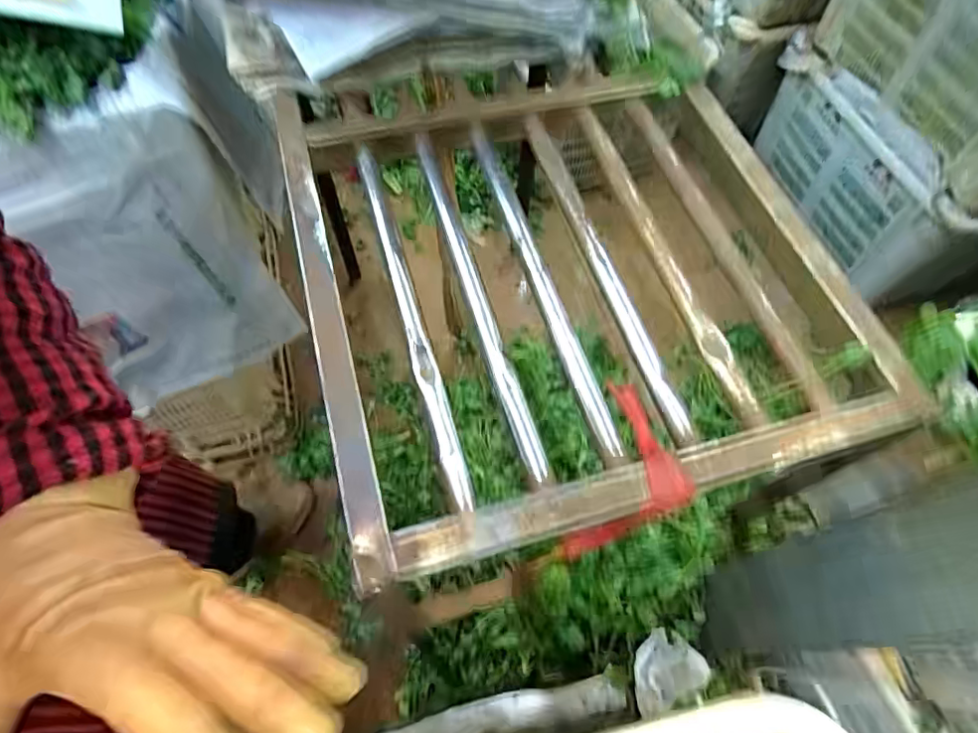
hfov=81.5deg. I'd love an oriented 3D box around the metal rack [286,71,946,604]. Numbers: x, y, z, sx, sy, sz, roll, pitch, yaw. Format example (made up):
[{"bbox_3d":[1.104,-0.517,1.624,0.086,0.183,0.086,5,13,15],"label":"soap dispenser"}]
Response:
[{"bbox_3d":[0.061,-0.093,0.508,0.427,0.082,0.439,-14,62,-10],"label":"metal rack"}]

